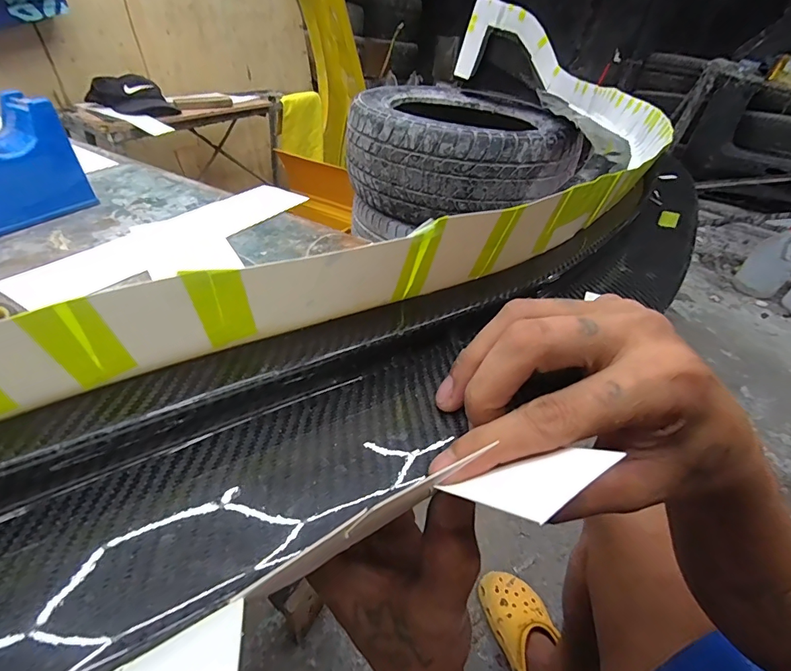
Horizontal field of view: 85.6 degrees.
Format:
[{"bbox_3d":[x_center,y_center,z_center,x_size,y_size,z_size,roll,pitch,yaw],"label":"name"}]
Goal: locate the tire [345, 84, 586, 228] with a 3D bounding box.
[{"bbox_3d":[0.155,-0.516,1.174,0.555,0.215,0.592,1,39,-8],"label":"tire"}]

